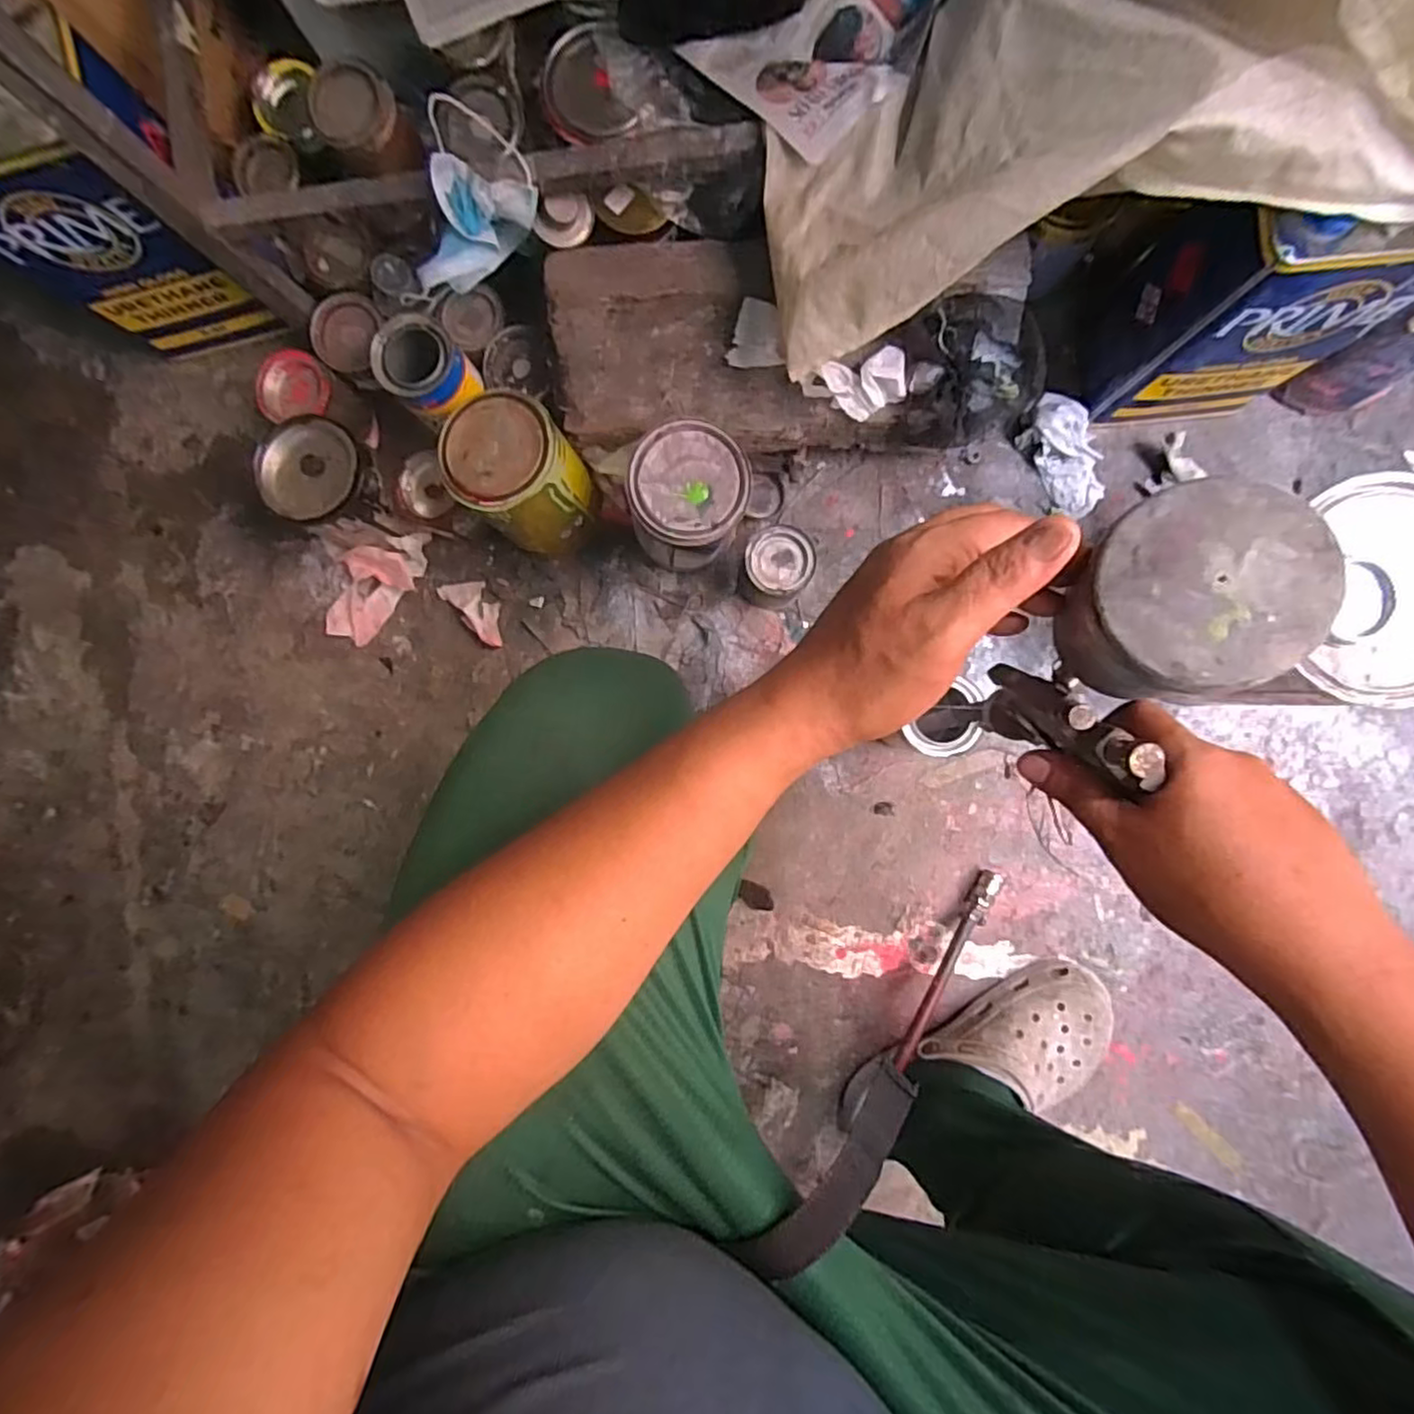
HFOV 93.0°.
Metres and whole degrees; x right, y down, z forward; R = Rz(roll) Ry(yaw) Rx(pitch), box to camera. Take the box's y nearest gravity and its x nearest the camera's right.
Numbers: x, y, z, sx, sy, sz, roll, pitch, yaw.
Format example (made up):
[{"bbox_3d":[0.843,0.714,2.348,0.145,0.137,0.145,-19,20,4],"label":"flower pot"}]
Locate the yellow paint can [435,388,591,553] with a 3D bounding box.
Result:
[{"bbox_3d":[-0.169,-0.210,0.616,0.113,0.126,0.099,42,93,3],"label":"yellow paint can"}]

